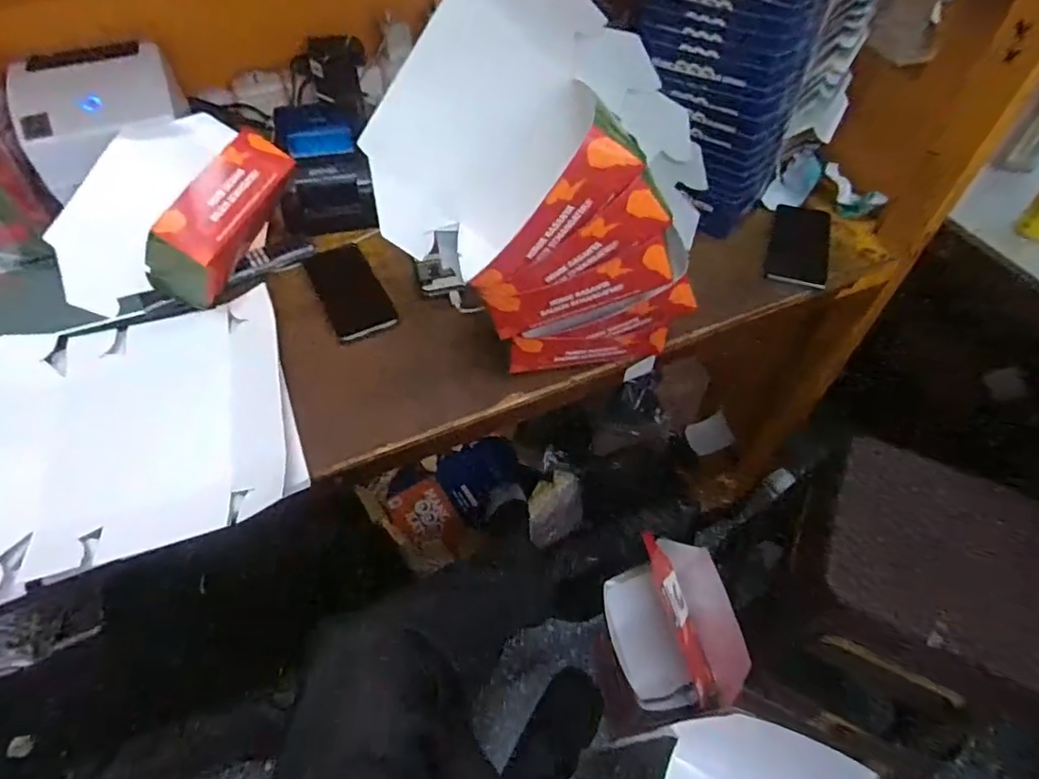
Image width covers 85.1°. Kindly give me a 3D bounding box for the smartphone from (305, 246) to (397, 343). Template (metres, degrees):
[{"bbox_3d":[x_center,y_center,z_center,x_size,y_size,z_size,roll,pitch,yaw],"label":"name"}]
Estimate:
[{"bbox_3d":[-0.210,-0.124,0.697,0.068,0.005,0.164,-30,59,-6],"label":"smartphone"}]

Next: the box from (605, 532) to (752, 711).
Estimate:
[{"bbox_3d":[0.224,0.362,0.863,0.162,0.156,0.238,-13,54,-11],"label":"box"}]

